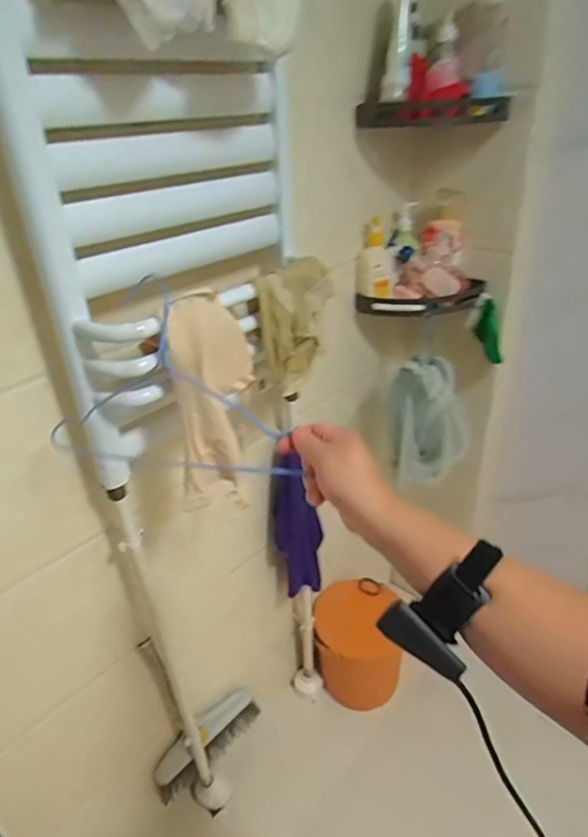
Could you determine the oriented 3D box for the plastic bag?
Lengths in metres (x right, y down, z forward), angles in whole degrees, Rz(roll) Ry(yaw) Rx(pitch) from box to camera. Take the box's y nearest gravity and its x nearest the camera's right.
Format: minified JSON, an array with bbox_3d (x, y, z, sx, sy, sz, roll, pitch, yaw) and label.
[{"bbox_3d":[0.309,0.001,1.227,0.173,0.298,0.043,-12,25,-7],"label":"plastic bag"}]

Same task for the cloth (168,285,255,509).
[{"bbox_3d":[-0.111,-0.019,0.745,0.068,0.296,0.123,8,34,17],"label":"cloth"}]

